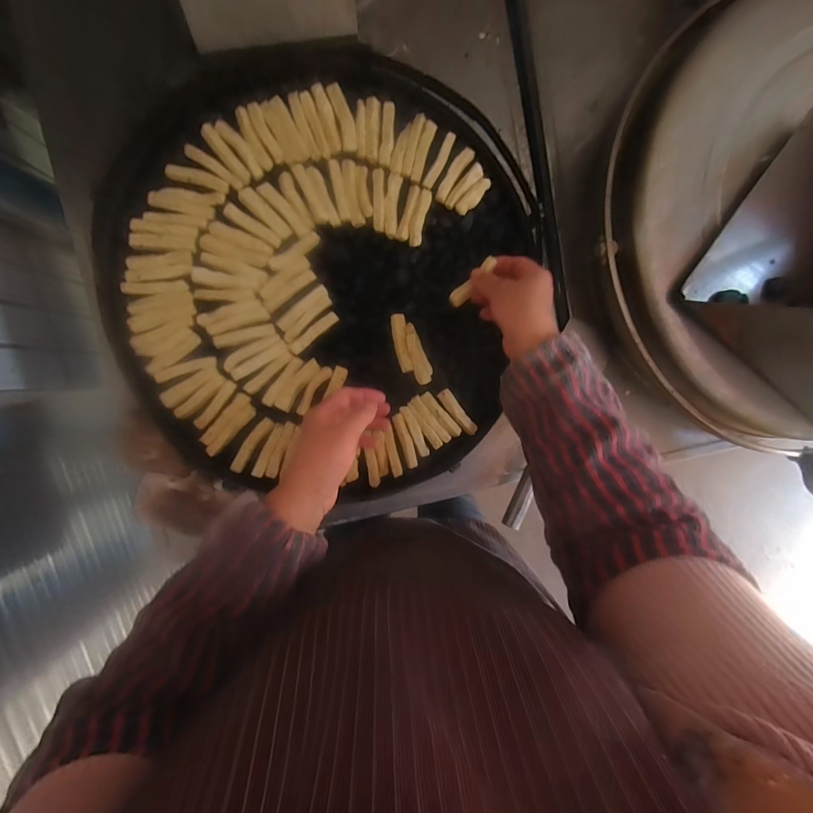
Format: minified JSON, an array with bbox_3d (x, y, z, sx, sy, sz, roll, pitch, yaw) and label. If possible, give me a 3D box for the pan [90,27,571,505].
[{"bbox_3d":[-0.105,-0.162,0.481,0.506,0.030,0.521,0,95,-4],"label":"pan"}]

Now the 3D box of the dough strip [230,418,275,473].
[{"bbox_3d":[-0.196,0.049,0.476,0.019,0.009,0.075,36,91,-6],"label":"dough strip"}]

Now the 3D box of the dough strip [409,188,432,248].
[{"bbox_3d":[0.017,-0.245,0.488,0.020,0.018,0.072,13,94,-5],"label":"dough strip"}]

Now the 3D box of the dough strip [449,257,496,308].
[{"bbox_3d":[0.079,-0.150,0.450,0.016,0.009,0.072,41,96,-6],"label":"dough strip"}]

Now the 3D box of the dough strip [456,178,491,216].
[{"bbox_3d":[0.088,-0.277,0.501,0.057,0.011,0.018,-43,96,0],"label":"dough strip"}]

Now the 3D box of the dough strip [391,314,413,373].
[{"bbox_3d":[-0.007,-0.083,0.497,0.018,0.024,0.075,-9,95,-3],"label":"dough strip"}]

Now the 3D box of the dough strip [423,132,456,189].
[{"bbox_3d":[0.043,-0.315,0.484,0.014,0.008,0.071,27,92,-6],"label":"dough strip"}]

